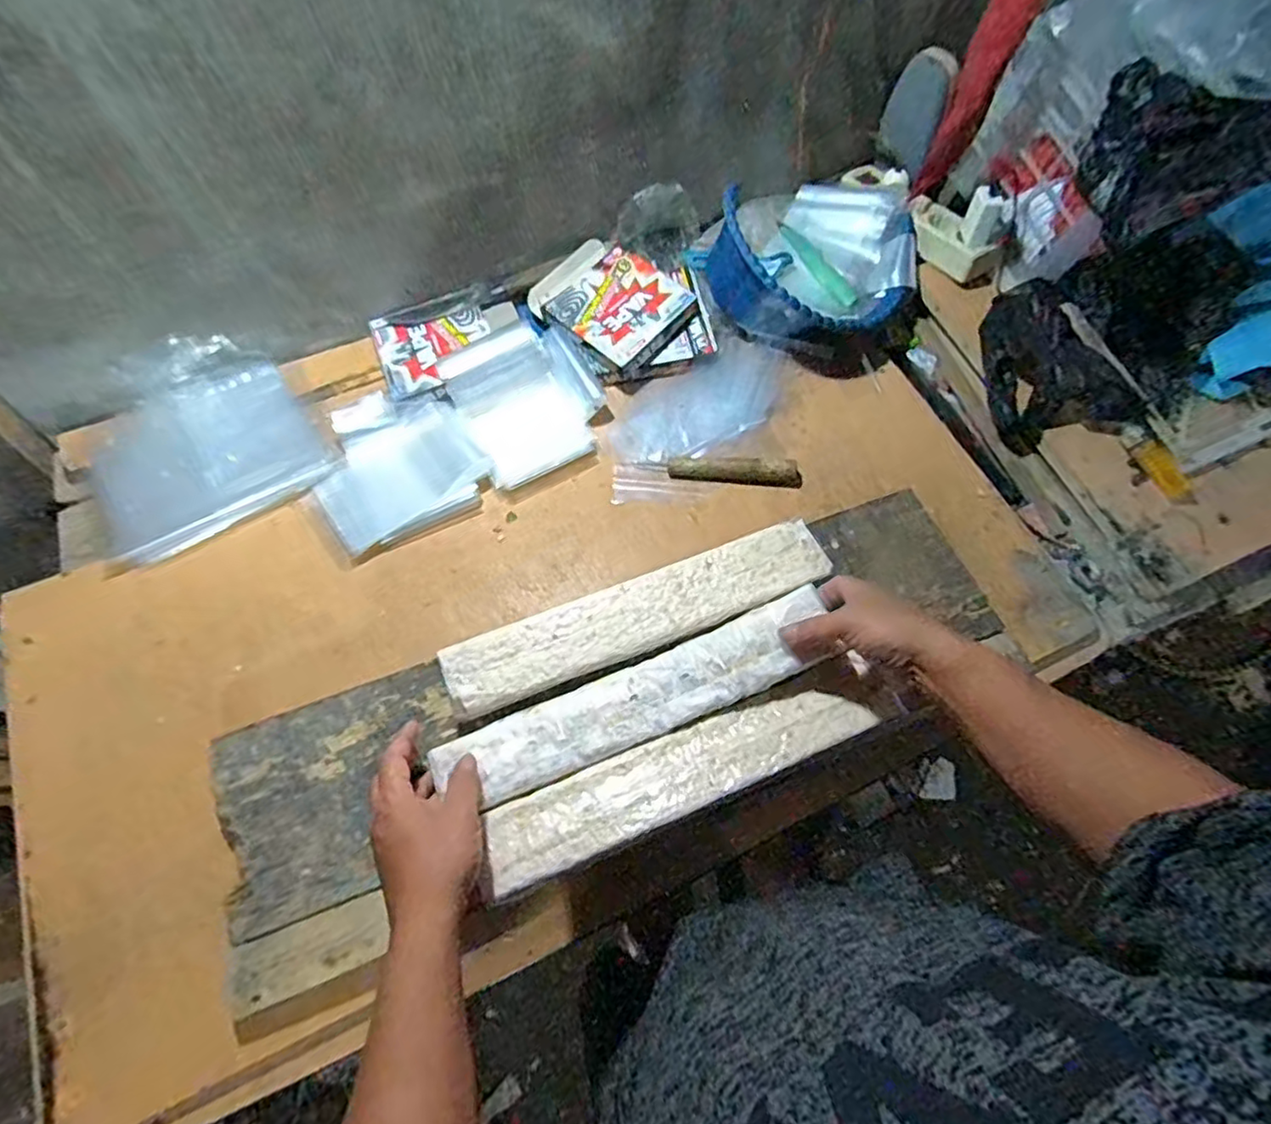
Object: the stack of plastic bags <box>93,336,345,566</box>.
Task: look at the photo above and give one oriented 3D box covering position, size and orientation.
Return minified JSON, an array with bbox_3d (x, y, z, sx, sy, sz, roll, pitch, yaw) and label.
[{"bbox_3d":[-0.506,-0.135,0.743,0.235,0.028,0.218,-32,77,-13],"label":"stack of plastic bags"}]

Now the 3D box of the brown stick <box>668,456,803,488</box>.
[{"bbox_3d":[0.115,-0.105,0.737,0.151,0.023,0.026,1,65,2],"label":"brown stick"}]

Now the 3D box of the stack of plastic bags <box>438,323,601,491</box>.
[{"bbox_3d":[-0.144,-0.190,0.766,0.134,0.046,0.198,-29,68,-11],"label":"stack of plastic bags"}]

